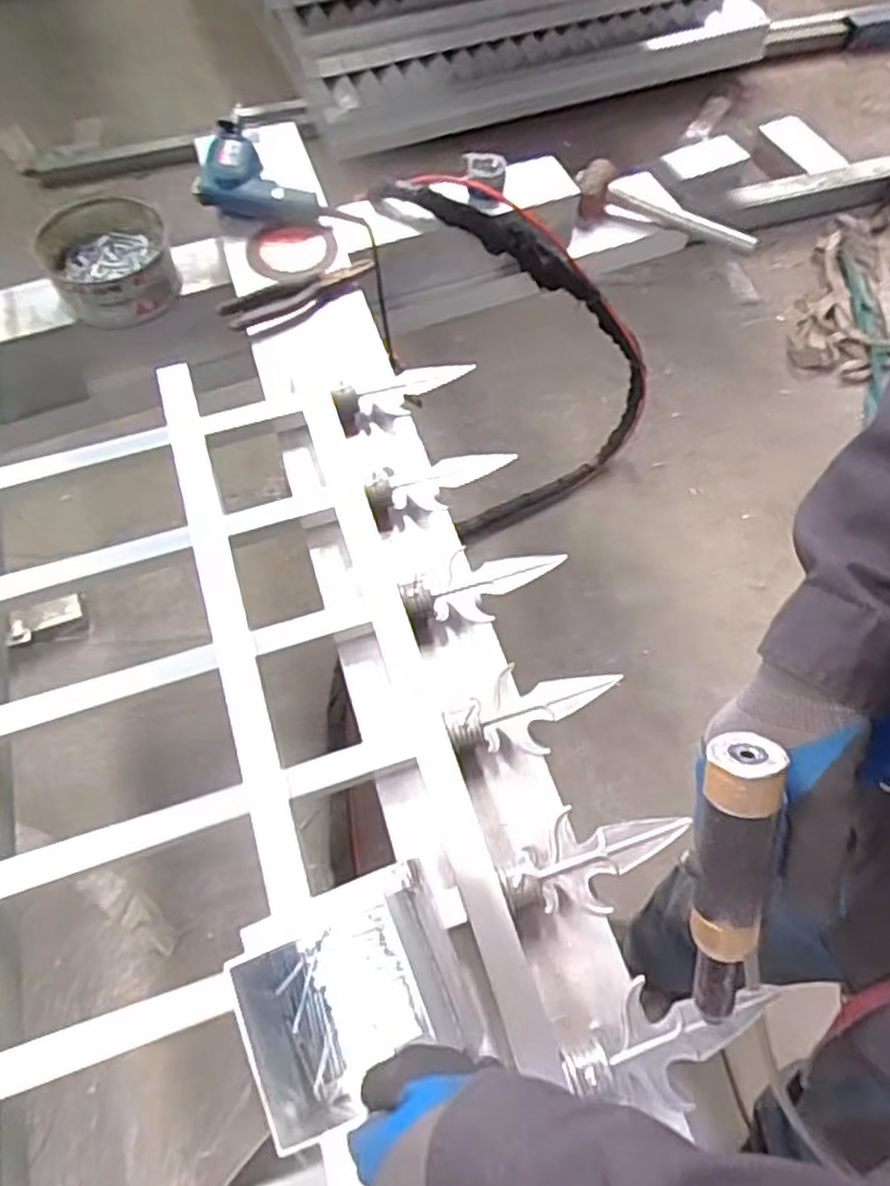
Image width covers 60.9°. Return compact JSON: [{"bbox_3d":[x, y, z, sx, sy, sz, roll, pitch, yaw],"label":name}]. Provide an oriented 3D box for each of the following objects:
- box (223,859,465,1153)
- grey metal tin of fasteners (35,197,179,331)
[{"bbox_3d":[-0.060,0.252,0.478,0.136,0.044,0.129,-20,63,-11],"label":"box"},{"bbox_3d":[-0.479,-0.477,1.077,0.175,0.090,0.182,-21,63,-11],"label":"grey metal tin of fasteners"}]

